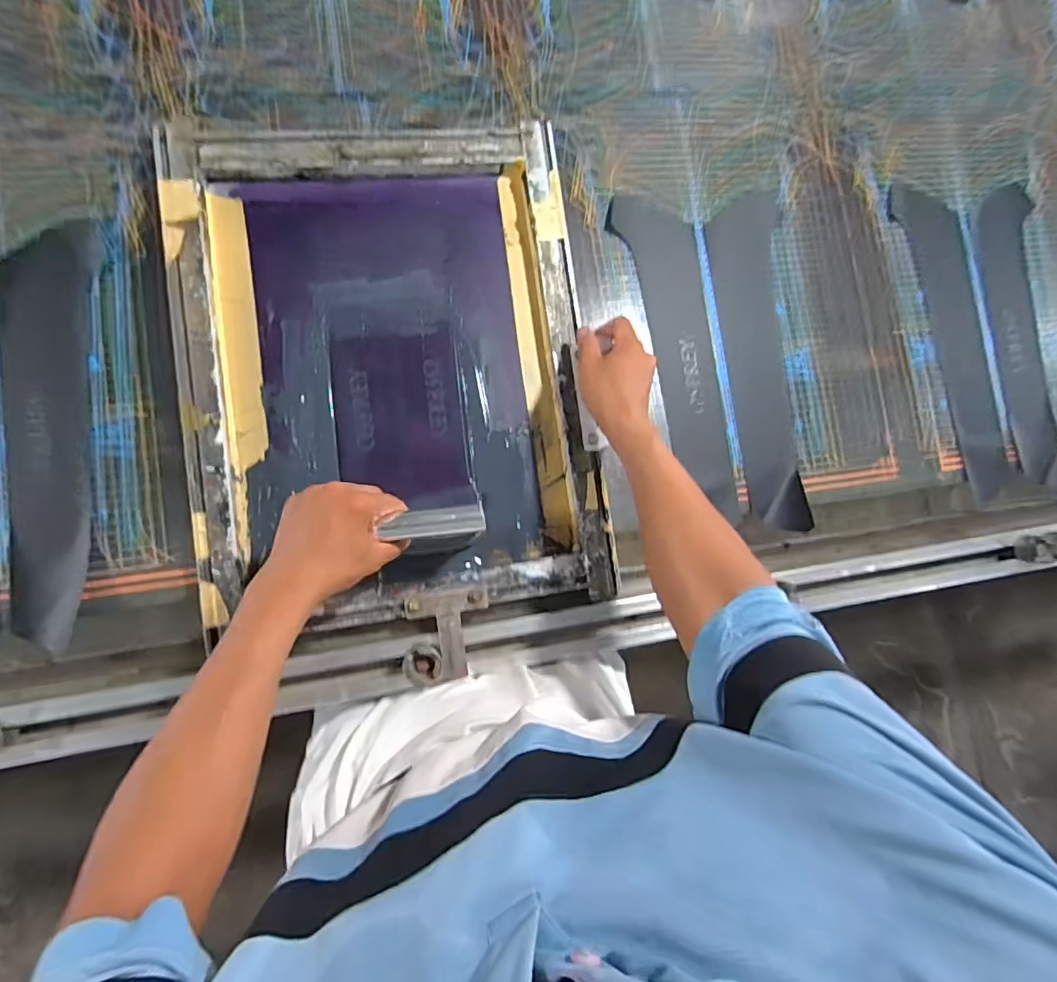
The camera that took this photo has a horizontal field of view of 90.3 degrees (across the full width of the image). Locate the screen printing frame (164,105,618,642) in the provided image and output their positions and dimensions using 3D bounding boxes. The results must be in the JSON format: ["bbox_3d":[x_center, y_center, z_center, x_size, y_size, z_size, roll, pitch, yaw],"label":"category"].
[{"bbox_3d":[-0.148,-0.137,0.577,0.415,0.035,0.535,-8,86,-9],"label":"screen printing frame"}]

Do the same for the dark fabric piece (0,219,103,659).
[{"bbox_3d":[-0.497,-0.062,0.535,0.095,0.010,0.425,-1,85,-6],"label":"dark fabric piece"}]

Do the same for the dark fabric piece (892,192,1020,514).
[{"bbox_3d":[0.579,-0.201,0.718,0.086,0.045,0.431,-12,86,-9],"label":"dark fabric piece"}]

